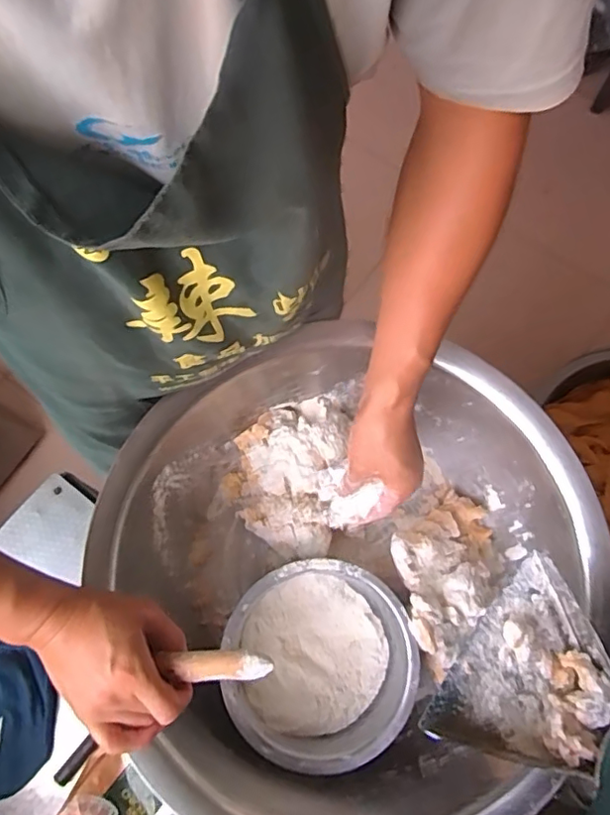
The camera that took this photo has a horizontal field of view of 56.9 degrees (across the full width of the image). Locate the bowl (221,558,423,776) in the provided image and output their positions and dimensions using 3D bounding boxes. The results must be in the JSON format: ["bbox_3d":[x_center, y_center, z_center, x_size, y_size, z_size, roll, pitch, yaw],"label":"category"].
[{"bbox_3d":[0.015,0.254,0.566,0.182,0.077,0.180,0,70,1],"label":"bowl"}]

